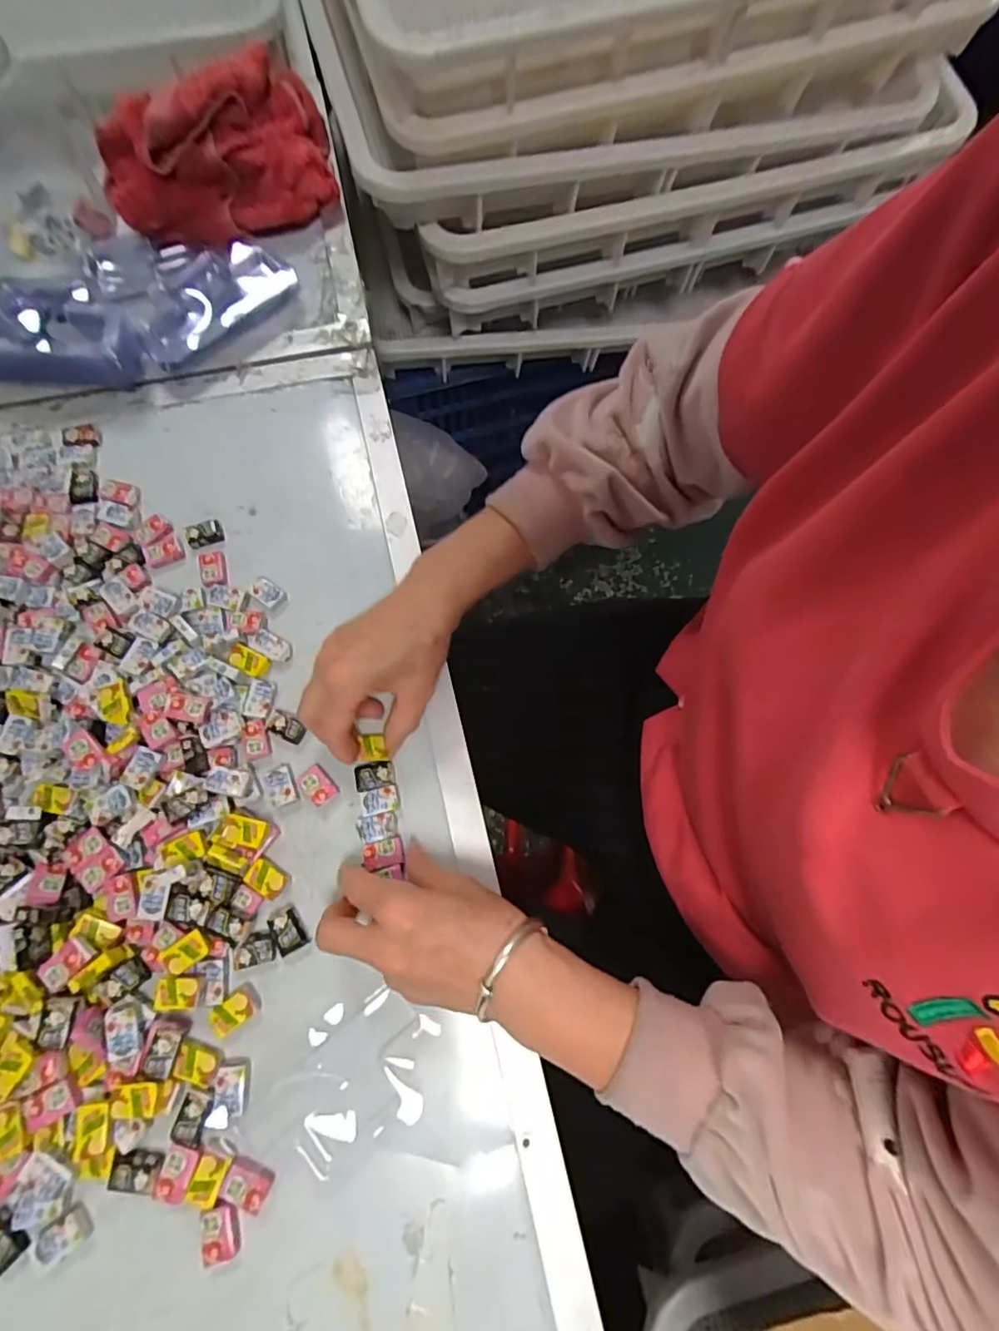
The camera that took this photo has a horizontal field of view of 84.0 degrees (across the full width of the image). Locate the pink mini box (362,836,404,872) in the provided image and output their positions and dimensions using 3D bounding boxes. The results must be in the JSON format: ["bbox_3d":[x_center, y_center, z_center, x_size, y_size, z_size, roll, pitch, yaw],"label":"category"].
[{"bbox_3d":[-0.077,0.126,0.371,0.025,0.008,0.017,-13,74,-6],"label":"pink mini box"}]

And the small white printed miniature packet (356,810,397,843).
[{"bbox_3d":[-0.082,0.109,0.376,0.025,0.008,0.017,-14,74,-6],"label":"small white printed miniature packet"}]

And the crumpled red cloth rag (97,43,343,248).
[{"bbox_3d":[-0.251,-0.455,0.486,0.201,0.095,0.120,-18,75,-7],"label":"crumpled red cloth rag"}]

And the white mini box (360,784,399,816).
[{"bbox_3d":[-0.082,0.093,0.380,0.026,0.007,0.017,-12,74,-6],"label":"white mini box"}]

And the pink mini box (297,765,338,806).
[{"bbox_3d":[-0.125,0.082,0.382,0.018,0.007,0.028,-38,78,-12],"label":"pink mini box"}]

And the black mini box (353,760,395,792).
[{"bbox_3d":[-0.086,0.076,0.385,0.026,0.005,0.018,-13,74,-6],"label":"black mini box"}]

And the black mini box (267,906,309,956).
[{"bbox_3d":[-0.135,0.169,0.354,0.018,0.007,0.026,-28,76,-10],"label":"black mini box"}]

